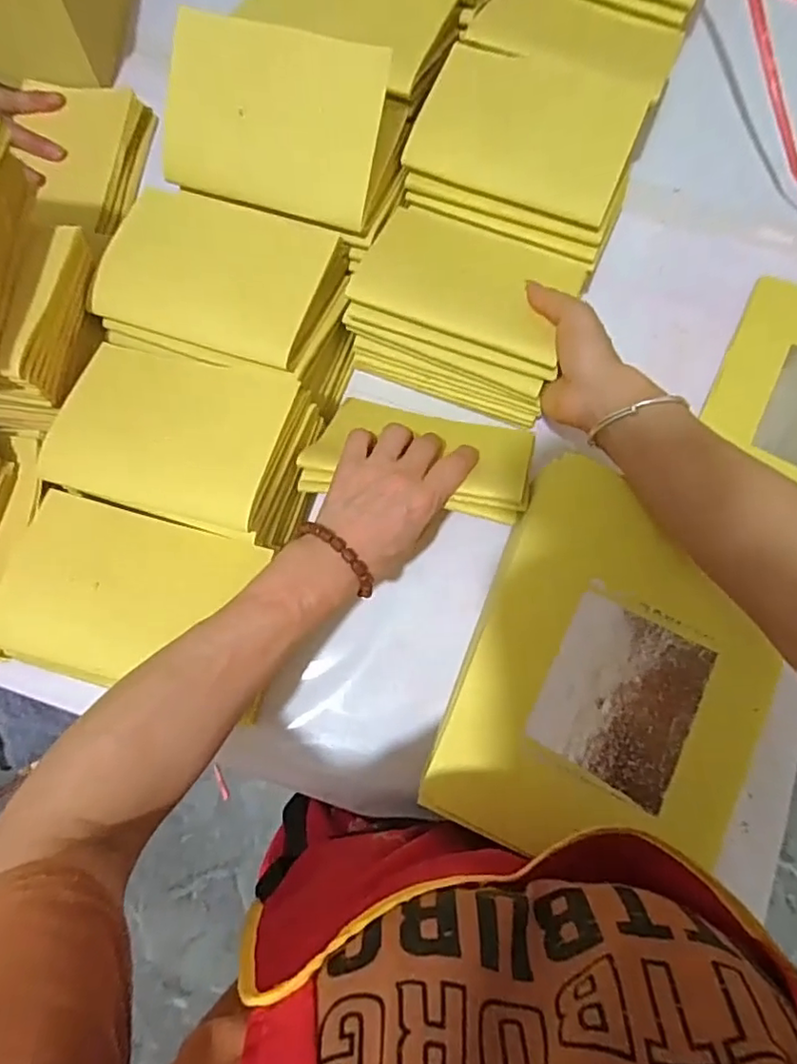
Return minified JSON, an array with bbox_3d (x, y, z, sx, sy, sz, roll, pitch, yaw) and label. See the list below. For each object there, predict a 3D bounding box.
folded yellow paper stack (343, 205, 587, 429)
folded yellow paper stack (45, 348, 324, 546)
[{"bbox_3d":[0.053,-0.177,0.481,0.159,0.083,0.114,21,80,4],"label":"folded yellow paper stack"},{"bbox_3d":[-0.150,-0.066,0.450,0.173,0.079,0.118,18,79,3],"label":"folded yellow paper stack"}]

